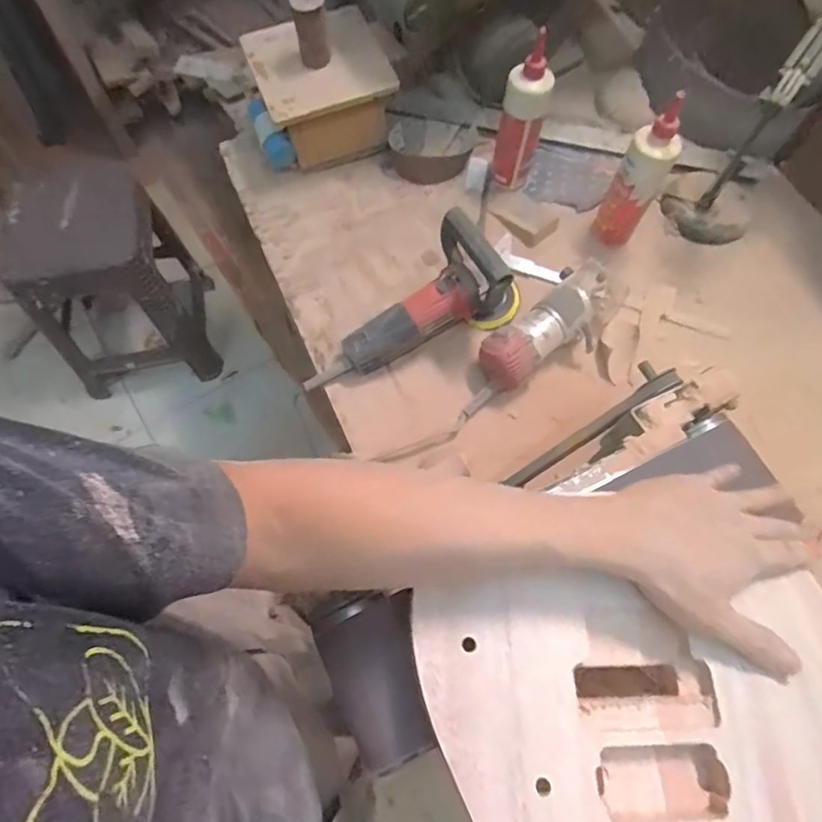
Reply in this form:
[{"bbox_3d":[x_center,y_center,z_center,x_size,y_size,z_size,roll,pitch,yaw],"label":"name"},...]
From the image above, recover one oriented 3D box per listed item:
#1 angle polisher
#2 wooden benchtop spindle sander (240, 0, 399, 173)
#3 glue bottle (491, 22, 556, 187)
[{"bbox_3d":[-0.007,-0.131,0.777,0.326,0.168,0.118,-31,72,1],"label":"angle polisher"},{"bbox_3d":[-0.143,-0.524,0.879,0.194,0.212,0.160,-18,70,-10],"label":"wooden benchtop spindle sander"},{"bbox_3d":[0.173,-0.454,0.863,0.069,0.214,0.065,16,68,4],"label":"glue bottle"}]

